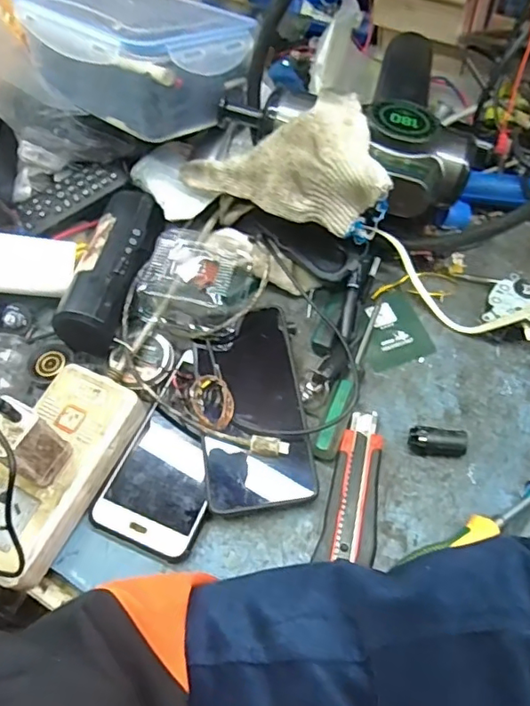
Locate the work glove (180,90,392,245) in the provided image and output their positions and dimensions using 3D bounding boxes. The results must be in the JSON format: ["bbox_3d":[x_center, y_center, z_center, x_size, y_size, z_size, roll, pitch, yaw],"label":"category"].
[{"bbox_3d":[0.011,-0.139,0.426,0.142,0.063,0.097,-13,58,-3],"label":"work glove"}]

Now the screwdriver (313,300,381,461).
[{"bbox_3d":[0.068,0.014,0.423,0.017,0.021,0.144,17,61,15],"label":"screwdriver"}]

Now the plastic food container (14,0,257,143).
[{"bbox_3d":[-0.113,-0.266,0.470,0.125,0.079,0.191,-41,64,-19],"label":"plastic food container"}]

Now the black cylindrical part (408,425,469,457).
[{"bbox_3d":[0.124,0.064,0.394,0.039,0.019,0.016,5,59,8],"label":"black cylindrical part"}]

